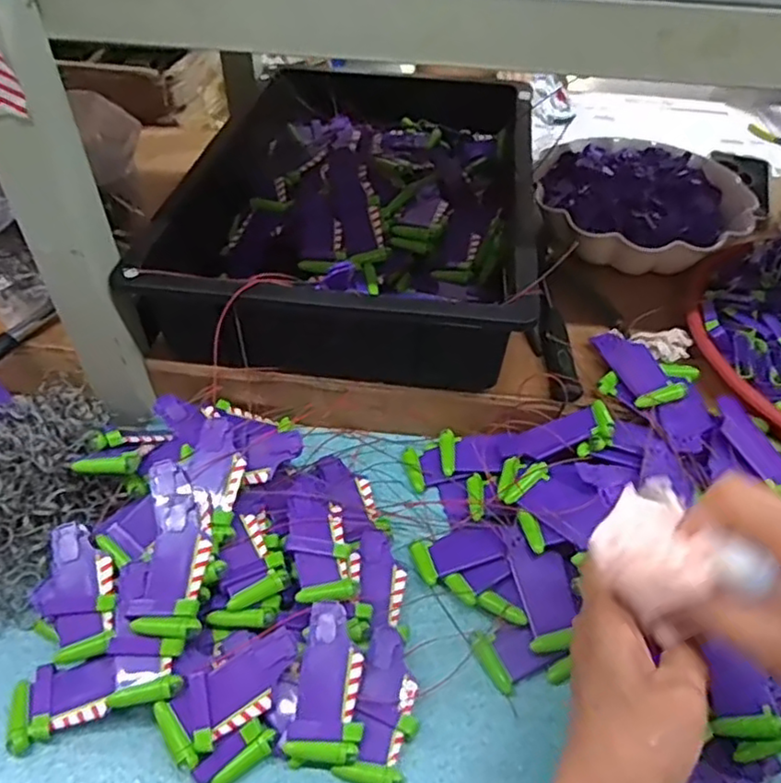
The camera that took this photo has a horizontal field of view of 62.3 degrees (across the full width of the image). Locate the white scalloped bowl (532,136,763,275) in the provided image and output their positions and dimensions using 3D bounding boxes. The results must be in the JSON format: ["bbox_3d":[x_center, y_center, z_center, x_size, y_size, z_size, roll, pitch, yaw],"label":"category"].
[{"bbox_3d":[0.261,-0.195,0.675,0.224,0.065,0.205,1,46,-1],"label":"white scalloped bowl"}]

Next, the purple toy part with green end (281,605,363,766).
[{"bbox_3d":[-0.039,0.179,0.402,0.042,0.009,0.090,1,62,-2],"label":"purple toy part with green end"}]

